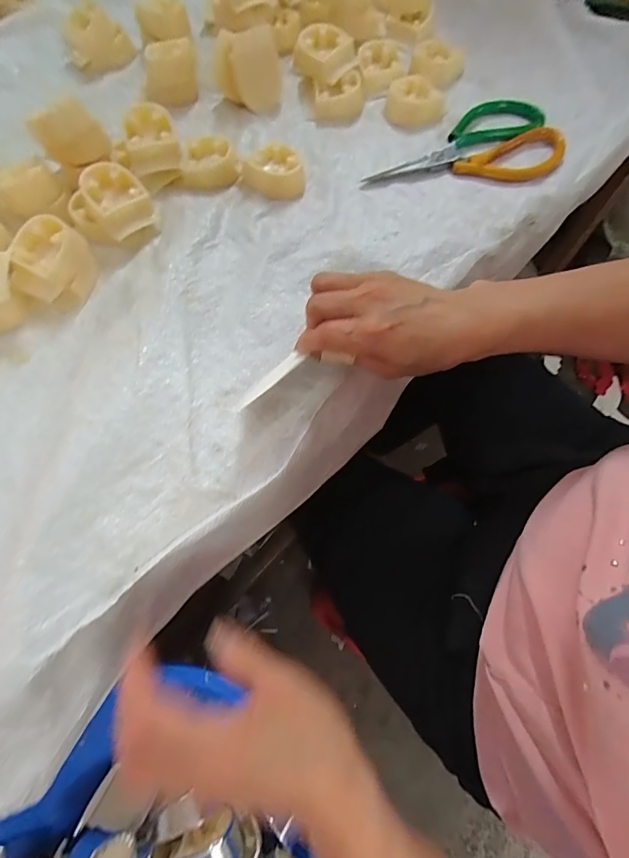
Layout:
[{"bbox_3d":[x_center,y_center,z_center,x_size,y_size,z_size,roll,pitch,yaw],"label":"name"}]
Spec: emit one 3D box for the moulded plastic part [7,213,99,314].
[{"bbox_3d":[-0.213,-0.136,0.341,0.055,0.037,0.062,19,70,8],"label":"moulded plastic part"}]

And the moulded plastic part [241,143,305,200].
[{"bbox_3d":[-0.035,-0.242,0.388,0.059,0.023,0.049,24,69,10],"label":"moulded plastic part"}]

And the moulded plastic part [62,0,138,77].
[{"bbox_3d":[-0.237,-0.425,0.458,0.072,0.039,0.048,-20,69,-9],"label":"moulded plastic part"}]

